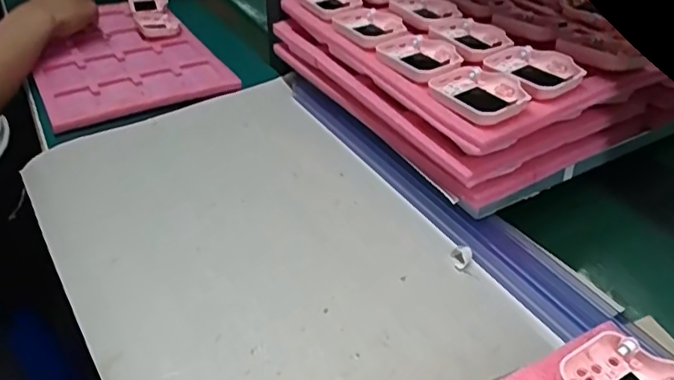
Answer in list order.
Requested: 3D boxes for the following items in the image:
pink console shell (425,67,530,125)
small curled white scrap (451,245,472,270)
[{"bbox_3d":[0.124,-0.084,0.471,0.054,0.016,0.083,-25,46,-28],"label":"pink console shell"},{"bbox_3d":[0.108,0.059,0.478,0.017,0.011,0.021,9,37,14],"label":"small curled white scrap"}]

